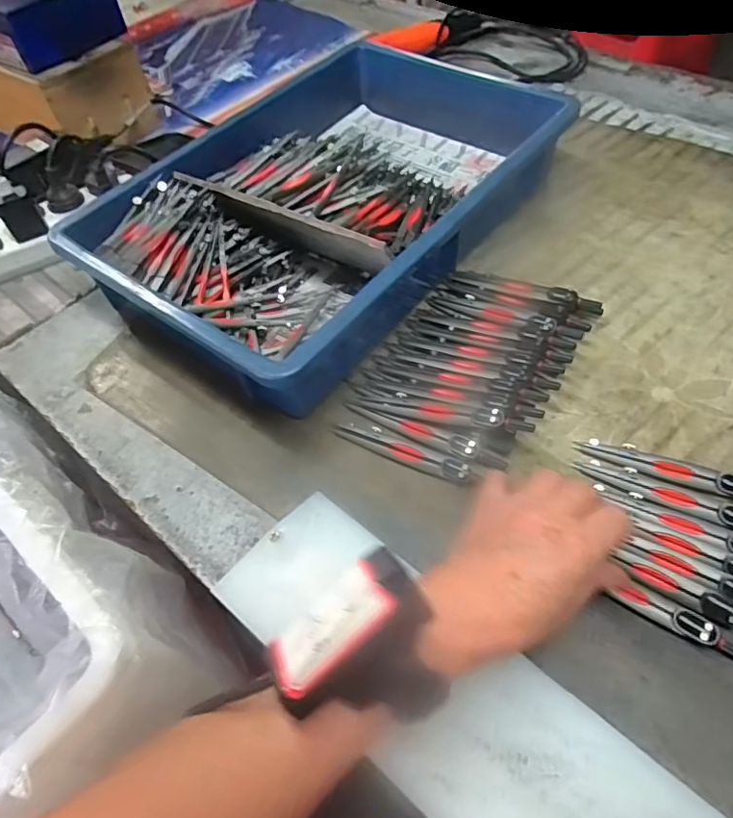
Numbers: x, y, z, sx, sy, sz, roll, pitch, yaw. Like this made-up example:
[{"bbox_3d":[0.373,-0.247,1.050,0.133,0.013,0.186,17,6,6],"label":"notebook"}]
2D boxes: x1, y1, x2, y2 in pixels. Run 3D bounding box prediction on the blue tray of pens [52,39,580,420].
[{"bbox_3d":[-0.029,-0.208,0.538,0.287,0.080,0.441,31,62,25],"label":"blue tray of pens"}]

